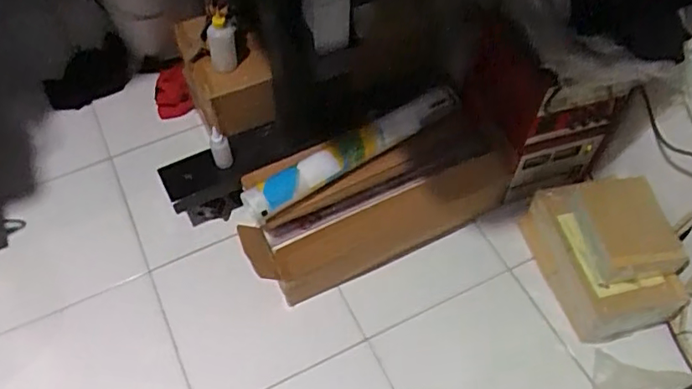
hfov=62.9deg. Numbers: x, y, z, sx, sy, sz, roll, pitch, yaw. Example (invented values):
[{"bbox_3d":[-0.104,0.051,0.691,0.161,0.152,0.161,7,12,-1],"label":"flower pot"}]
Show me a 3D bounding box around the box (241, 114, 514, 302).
[{"bbox_3d":[0.064,0.011,1.350,0.642,0.224,0.271,-22,58,-14],"label":"box"}]

